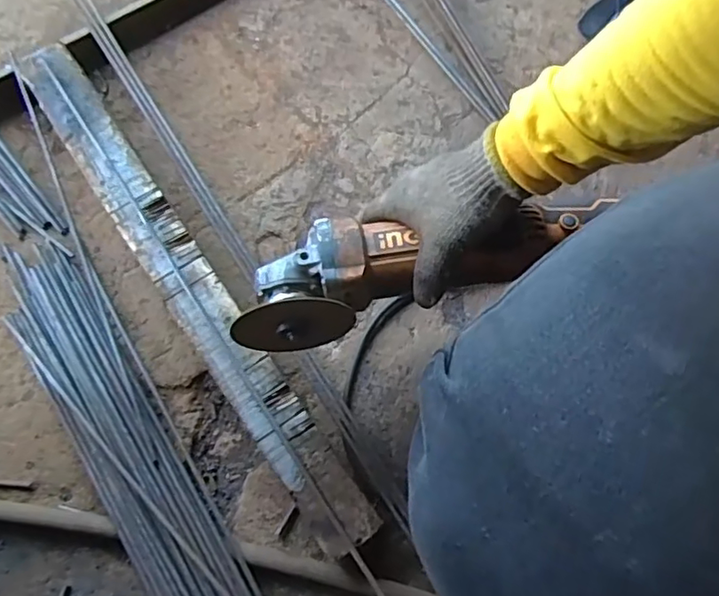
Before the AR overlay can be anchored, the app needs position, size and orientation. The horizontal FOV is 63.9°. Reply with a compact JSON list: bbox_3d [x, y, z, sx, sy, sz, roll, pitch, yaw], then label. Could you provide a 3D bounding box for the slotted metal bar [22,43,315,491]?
[{"bbox_3d":[-0.202,-0.056,0.587,0.056,0.017,0.538,-34,77,-10],"label":"slotted metal bar"}]

